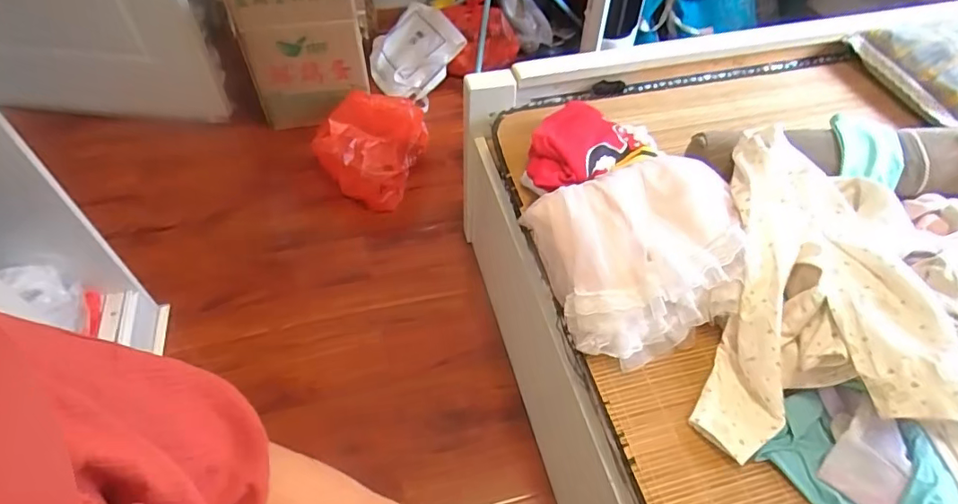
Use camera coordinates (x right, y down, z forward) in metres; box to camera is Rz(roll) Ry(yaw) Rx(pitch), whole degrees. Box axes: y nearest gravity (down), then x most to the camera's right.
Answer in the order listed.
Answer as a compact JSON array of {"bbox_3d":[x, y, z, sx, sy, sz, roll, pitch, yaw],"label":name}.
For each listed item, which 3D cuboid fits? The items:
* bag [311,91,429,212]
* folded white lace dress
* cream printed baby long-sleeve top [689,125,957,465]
[{"bbox_3d":[-0.290,-0.276,1.452,0.304,0.227,0.292,-8,52,-7],"label":"bag"},{"bbox_3d":[0.240,0.004,0.776,0.269,0.130,0.253,-17,54,-14],"label":"folded white lace dress"},{"bbox_3d":[0.453,0.040,0.733,0.231,0.159,0.479,17,53,12],"label":"cream printed baby long-sleeve top"}]

